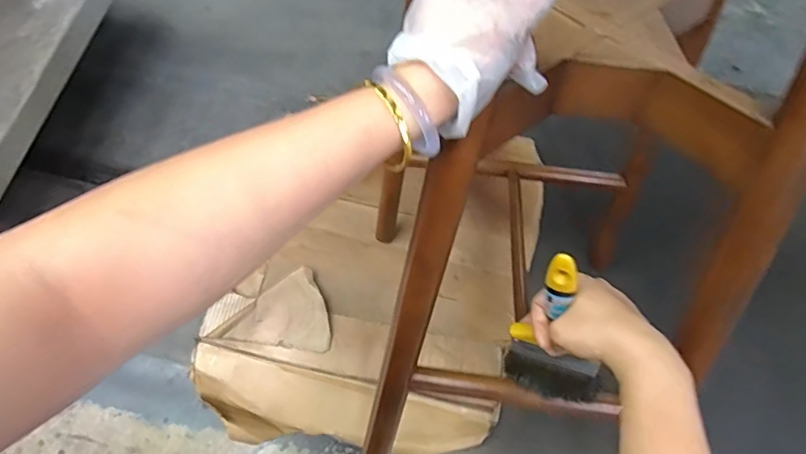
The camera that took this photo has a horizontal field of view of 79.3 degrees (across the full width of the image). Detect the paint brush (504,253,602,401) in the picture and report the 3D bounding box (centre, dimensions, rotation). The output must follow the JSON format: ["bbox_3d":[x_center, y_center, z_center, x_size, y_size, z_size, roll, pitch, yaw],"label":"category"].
[{"bbox_3d":[0.153,0.107,0.474,0.097,0.224,0.023,20,54,22],"label":"paint brush"}]

